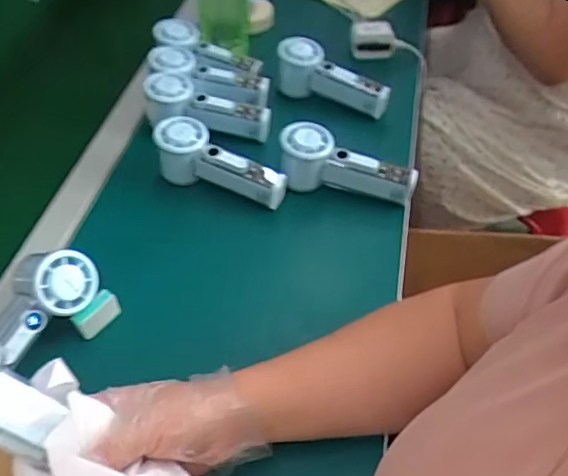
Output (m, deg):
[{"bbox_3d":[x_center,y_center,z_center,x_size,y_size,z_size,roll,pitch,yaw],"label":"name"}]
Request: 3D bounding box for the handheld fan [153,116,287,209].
[{"bbox_3d":[-0.073,-0.080,0.652,0.158,0.061,0.052,26,53,3],"label":"handheld fan"}]

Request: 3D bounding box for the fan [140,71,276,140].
[{"bbox_3d":[-0.095,-0.159,0.713,0.158,0.050,0.052,17,50,-2],"label":"fan"}]

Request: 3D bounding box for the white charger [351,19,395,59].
[{"bbox_3d":[0.130,-0.289,0.837,0.063,0.053,0.028,3,49,5],"label":"white charger"}]

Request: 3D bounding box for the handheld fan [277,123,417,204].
[{"bbox_3d":[0.067,-0.076,0.647,0.154,0.059,0.056,19,51,1],"label":"handheld fan"}]

